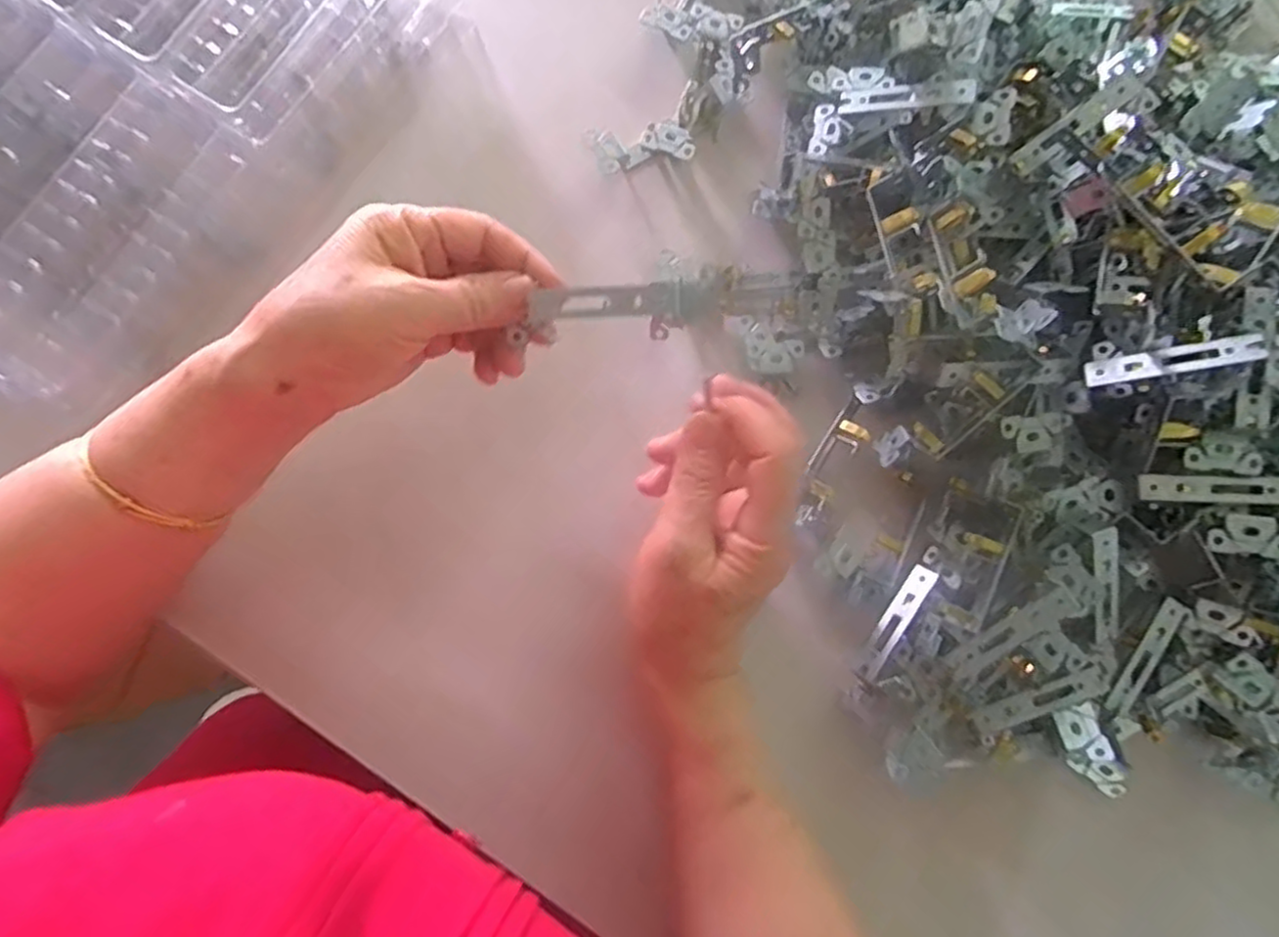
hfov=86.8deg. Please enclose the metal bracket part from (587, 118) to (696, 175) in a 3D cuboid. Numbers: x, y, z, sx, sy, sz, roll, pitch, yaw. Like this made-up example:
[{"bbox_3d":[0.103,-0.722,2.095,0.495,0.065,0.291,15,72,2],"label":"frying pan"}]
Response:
[{"bbox_3d":[0.001,-0.194,0.416,0.059,0.027,0.028,-10,82,-3],"label":"metal bracket part"}]

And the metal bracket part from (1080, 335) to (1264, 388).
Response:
[{"bbox_3d":[0.251,-0.050,0.319,0.067,0.005,0.013,-7,77,36],"label":"metal bracket part"}]

